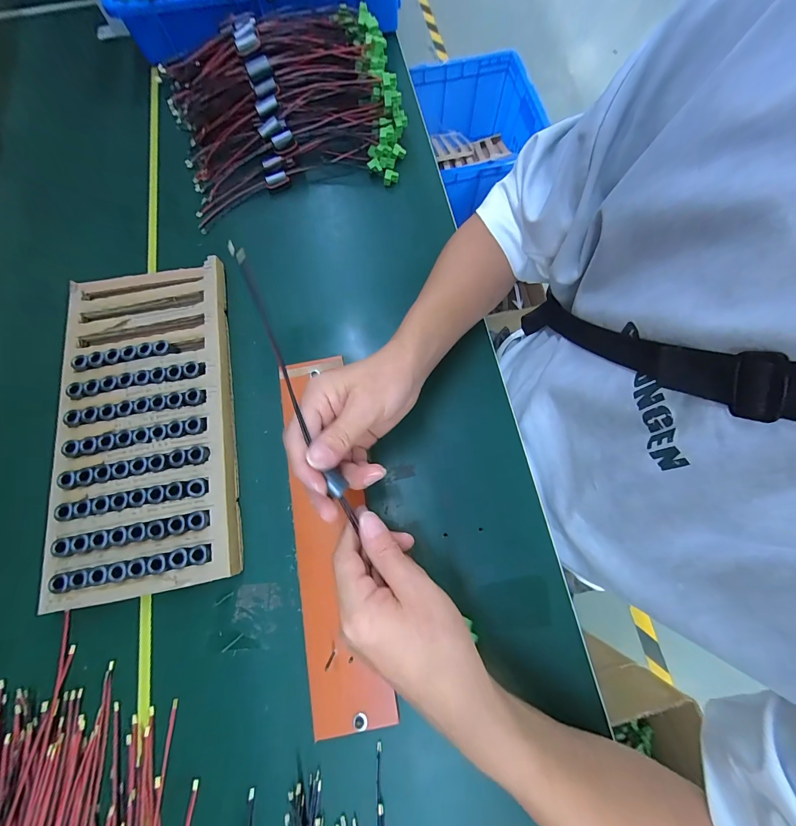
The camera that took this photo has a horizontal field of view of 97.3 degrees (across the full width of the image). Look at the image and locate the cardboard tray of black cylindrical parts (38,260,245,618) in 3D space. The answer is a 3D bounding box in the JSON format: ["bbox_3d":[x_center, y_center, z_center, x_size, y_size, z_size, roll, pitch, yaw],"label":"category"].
[{"bbox_3d":[-0.267,-0.001,0.375,0.171,0.034,0.353,-11,72,-1],"label":"cardboard tray of black cylindrical parts"}]

